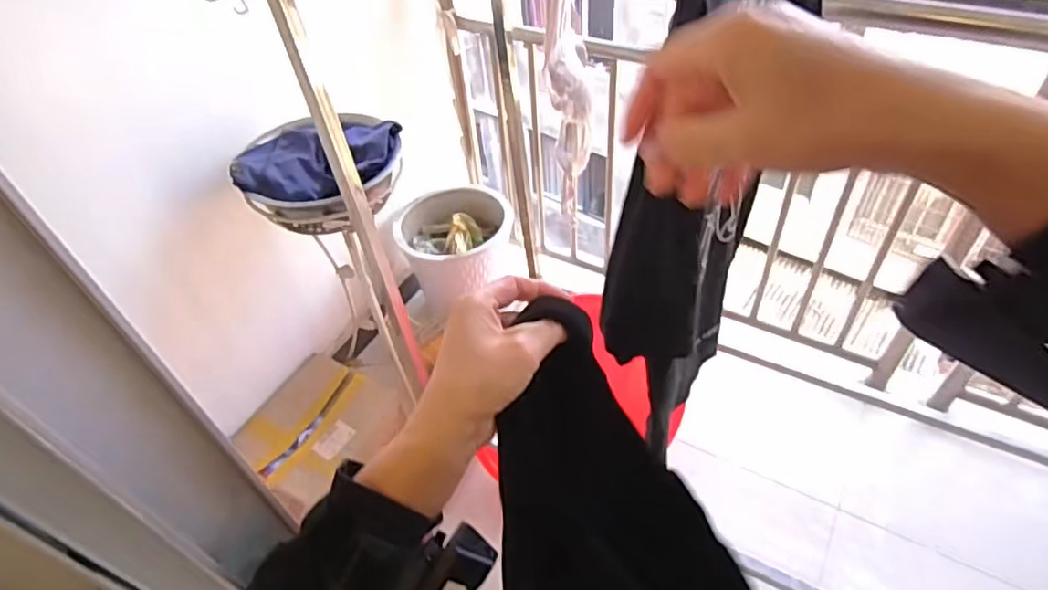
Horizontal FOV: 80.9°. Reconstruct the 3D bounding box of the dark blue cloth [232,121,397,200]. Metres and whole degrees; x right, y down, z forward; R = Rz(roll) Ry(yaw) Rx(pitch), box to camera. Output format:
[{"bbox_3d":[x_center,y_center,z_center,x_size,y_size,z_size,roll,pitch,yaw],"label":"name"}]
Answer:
[{"bbox_3d":[-0.410,-0.272,1.240,0.294,0.063,0.204,0,47,6],"label":"dark blue cloth"}]

